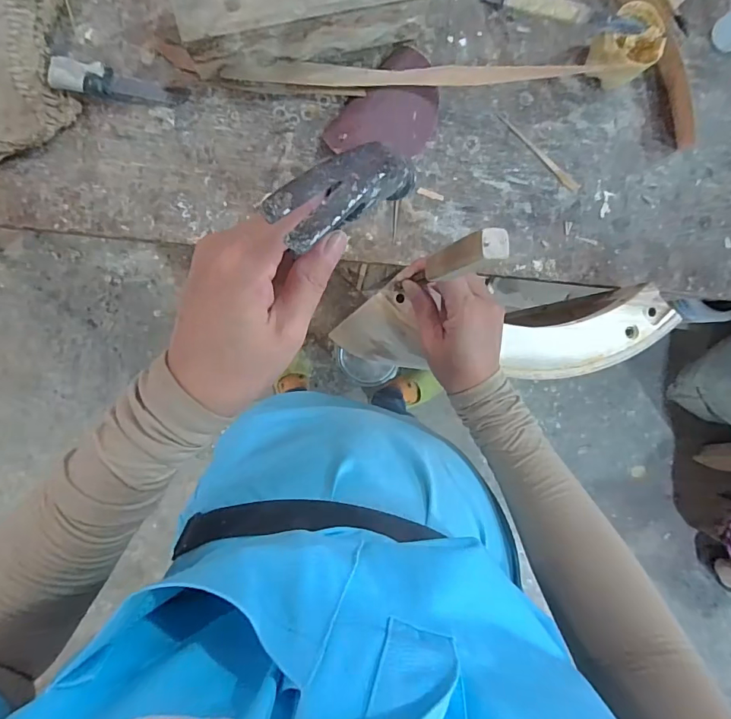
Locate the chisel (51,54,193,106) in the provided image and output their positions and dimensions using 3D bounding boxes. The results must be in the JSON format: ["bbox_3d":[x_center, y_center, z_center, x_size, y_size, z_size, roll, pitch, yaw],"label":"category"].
[{"bbox_3d":[-0.221,-0.249,0.405,0.113,0.017,0.026,3,96,-7],"label":"chisel"}]

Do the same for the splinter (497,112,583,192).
[{"bbox_3d":[0.174,-0.206,0.452,0.111,0.004,0.011,38,91,-9],"label":"splinter"}]

